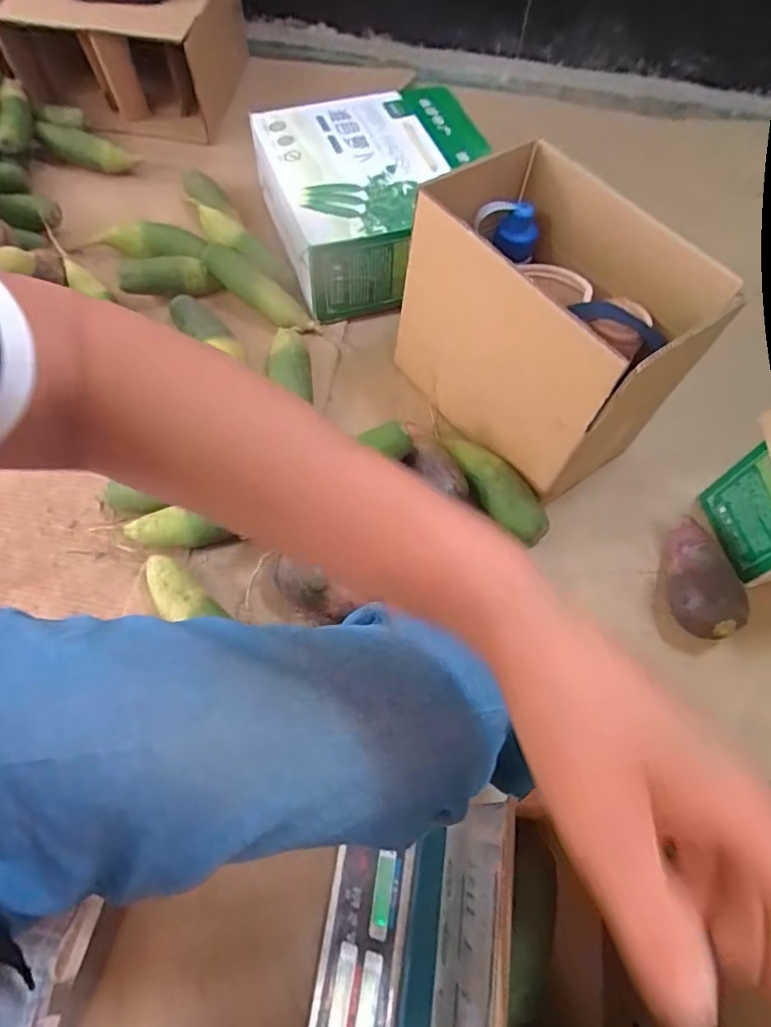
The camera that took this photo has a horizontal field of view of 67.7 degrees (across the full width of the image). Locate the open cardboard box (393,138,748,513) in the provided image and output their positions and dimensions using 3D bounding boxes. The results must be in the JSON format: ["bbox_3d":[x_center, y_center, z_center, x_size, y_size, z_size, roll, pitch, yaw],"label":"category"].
[{"bbox_3d":[0.210,-0.239,0.761,0.250,0.271,0.334,-31,68,-18],"label":"open cardboard box"}]

